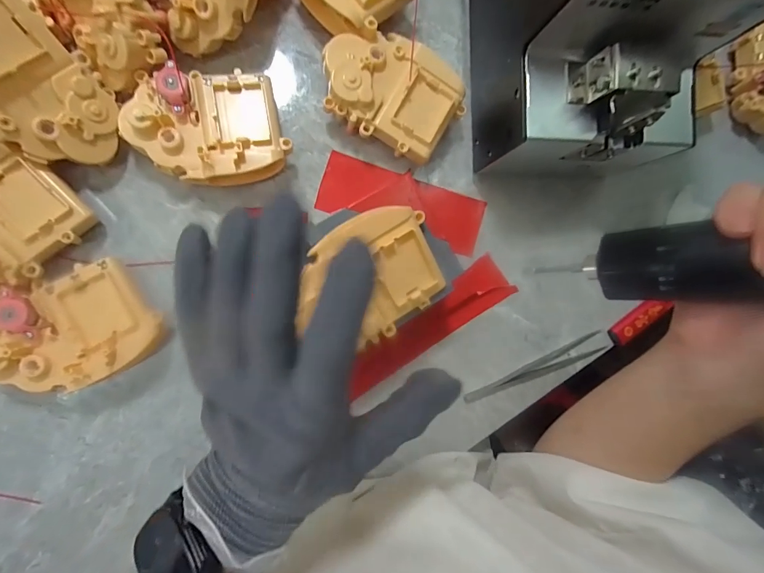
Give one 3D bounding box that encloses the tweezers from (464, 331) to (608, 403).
[{"bbox_3d":[0.131,0.070,0.332,0.132,0.005,0.018,-20,94,-8],"label":"tweezers"}]

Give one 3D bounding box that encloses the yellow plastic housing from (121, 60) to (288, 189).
[{"bbox_3d":[-0.117,-0.106,0.266,0.102,0.039,0.075,-5,92,-9],"label":"yellow plastic housing"}]

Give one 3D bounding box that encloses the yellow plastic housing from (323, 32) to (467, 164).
[{"bbox_3d":[0.007,-0.141,0.287,0.103,0.037,0.075,29,87,-8],"label":"yellow plastic housing"}]

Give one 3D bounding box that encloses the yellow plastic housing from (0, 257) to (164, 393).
[{"bbox_3d":[-0.203,0.029,0.252,0.103,0.036,0.073,-23,95,-8],"label":"yellow plastic housing"}]

